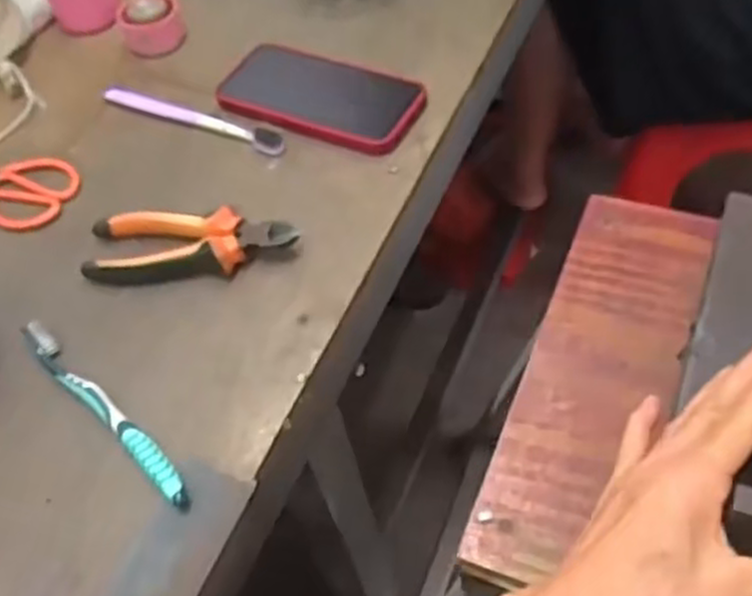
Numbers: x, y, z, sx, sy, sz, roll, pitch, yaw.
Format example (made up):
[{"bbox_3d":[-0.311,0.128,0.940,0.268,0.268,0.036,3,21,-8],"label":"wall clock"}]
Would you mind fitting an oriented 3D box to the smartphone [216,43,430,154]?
[{"bbox_3d":[-0.046,-0.167,0.658,0.171,0.013,0.086,20,58,18],"label":"smartphone"}]

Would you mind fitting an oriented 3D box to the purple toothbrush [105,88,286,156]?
[{"bbox_3d":[-0.151,-0.148,0.663,0.176,0.007,0.019,22,59,19],"label":"purple toothbrush"}]

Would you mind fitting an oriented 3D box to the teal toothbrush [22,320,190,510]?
[{"bbox_3d":[-0.172,0.067,0.499,0.180,0.018,0.016,38,65,27],"label":"teal toothbrush"}]

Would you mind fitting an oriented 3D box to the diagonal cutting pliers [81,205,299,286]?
[{"bbox_3d":[-0.132,-0.039,0.569,0.149,0.029,0.046,1,54,5],"label":"diagonal cutting pliers"}]

